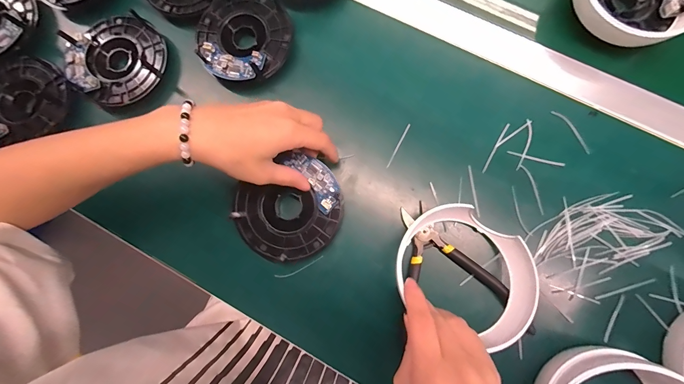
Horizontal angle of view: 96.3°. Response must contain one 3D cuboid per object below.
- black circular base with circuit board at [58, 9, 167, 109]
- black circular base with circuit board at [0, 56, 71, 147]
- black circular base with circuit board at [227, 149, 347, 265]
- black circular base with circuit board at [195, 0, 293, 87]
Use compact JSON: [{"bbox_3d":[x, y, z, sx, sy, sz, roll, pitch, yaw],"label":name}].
[{"bbox_3d":[-0.235,-0.141,0.320,0.095,0.015,0.096,0,83,4],"label":"black circular base with circuit board"},{"bbox_3d":[-0.336,-0.094,0.320,0.080,0.021,0.095,32,86,7],"label":"black circular base with circuit board"},{"bbox_3d":[-0.048,0.018,0.289,0.099,0.021,0.089,-32,81,-4],"label":"black circular base with circuit board"},{"bbox_3d":[-0.104,-0.166,0.323,0.097,0.024,0.104,0,83,4],"label":"black circular base with circuit board"}]

